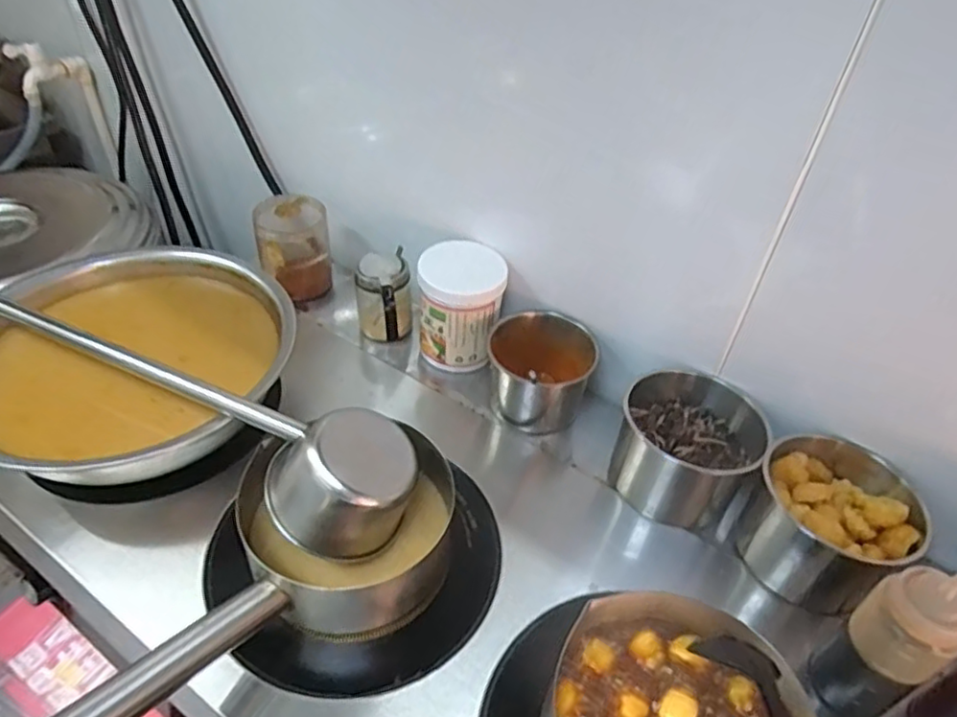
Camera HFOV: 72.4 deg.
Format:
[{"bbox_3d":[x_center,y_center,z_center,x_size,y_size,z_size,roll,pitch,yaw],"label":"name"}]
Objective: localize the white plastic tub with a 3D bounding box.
[{"bbox_3d":[-0.023,-0.066,0.887,0.108,0.158,0.098,6,43,2],"label":"white plastic tub"}]

